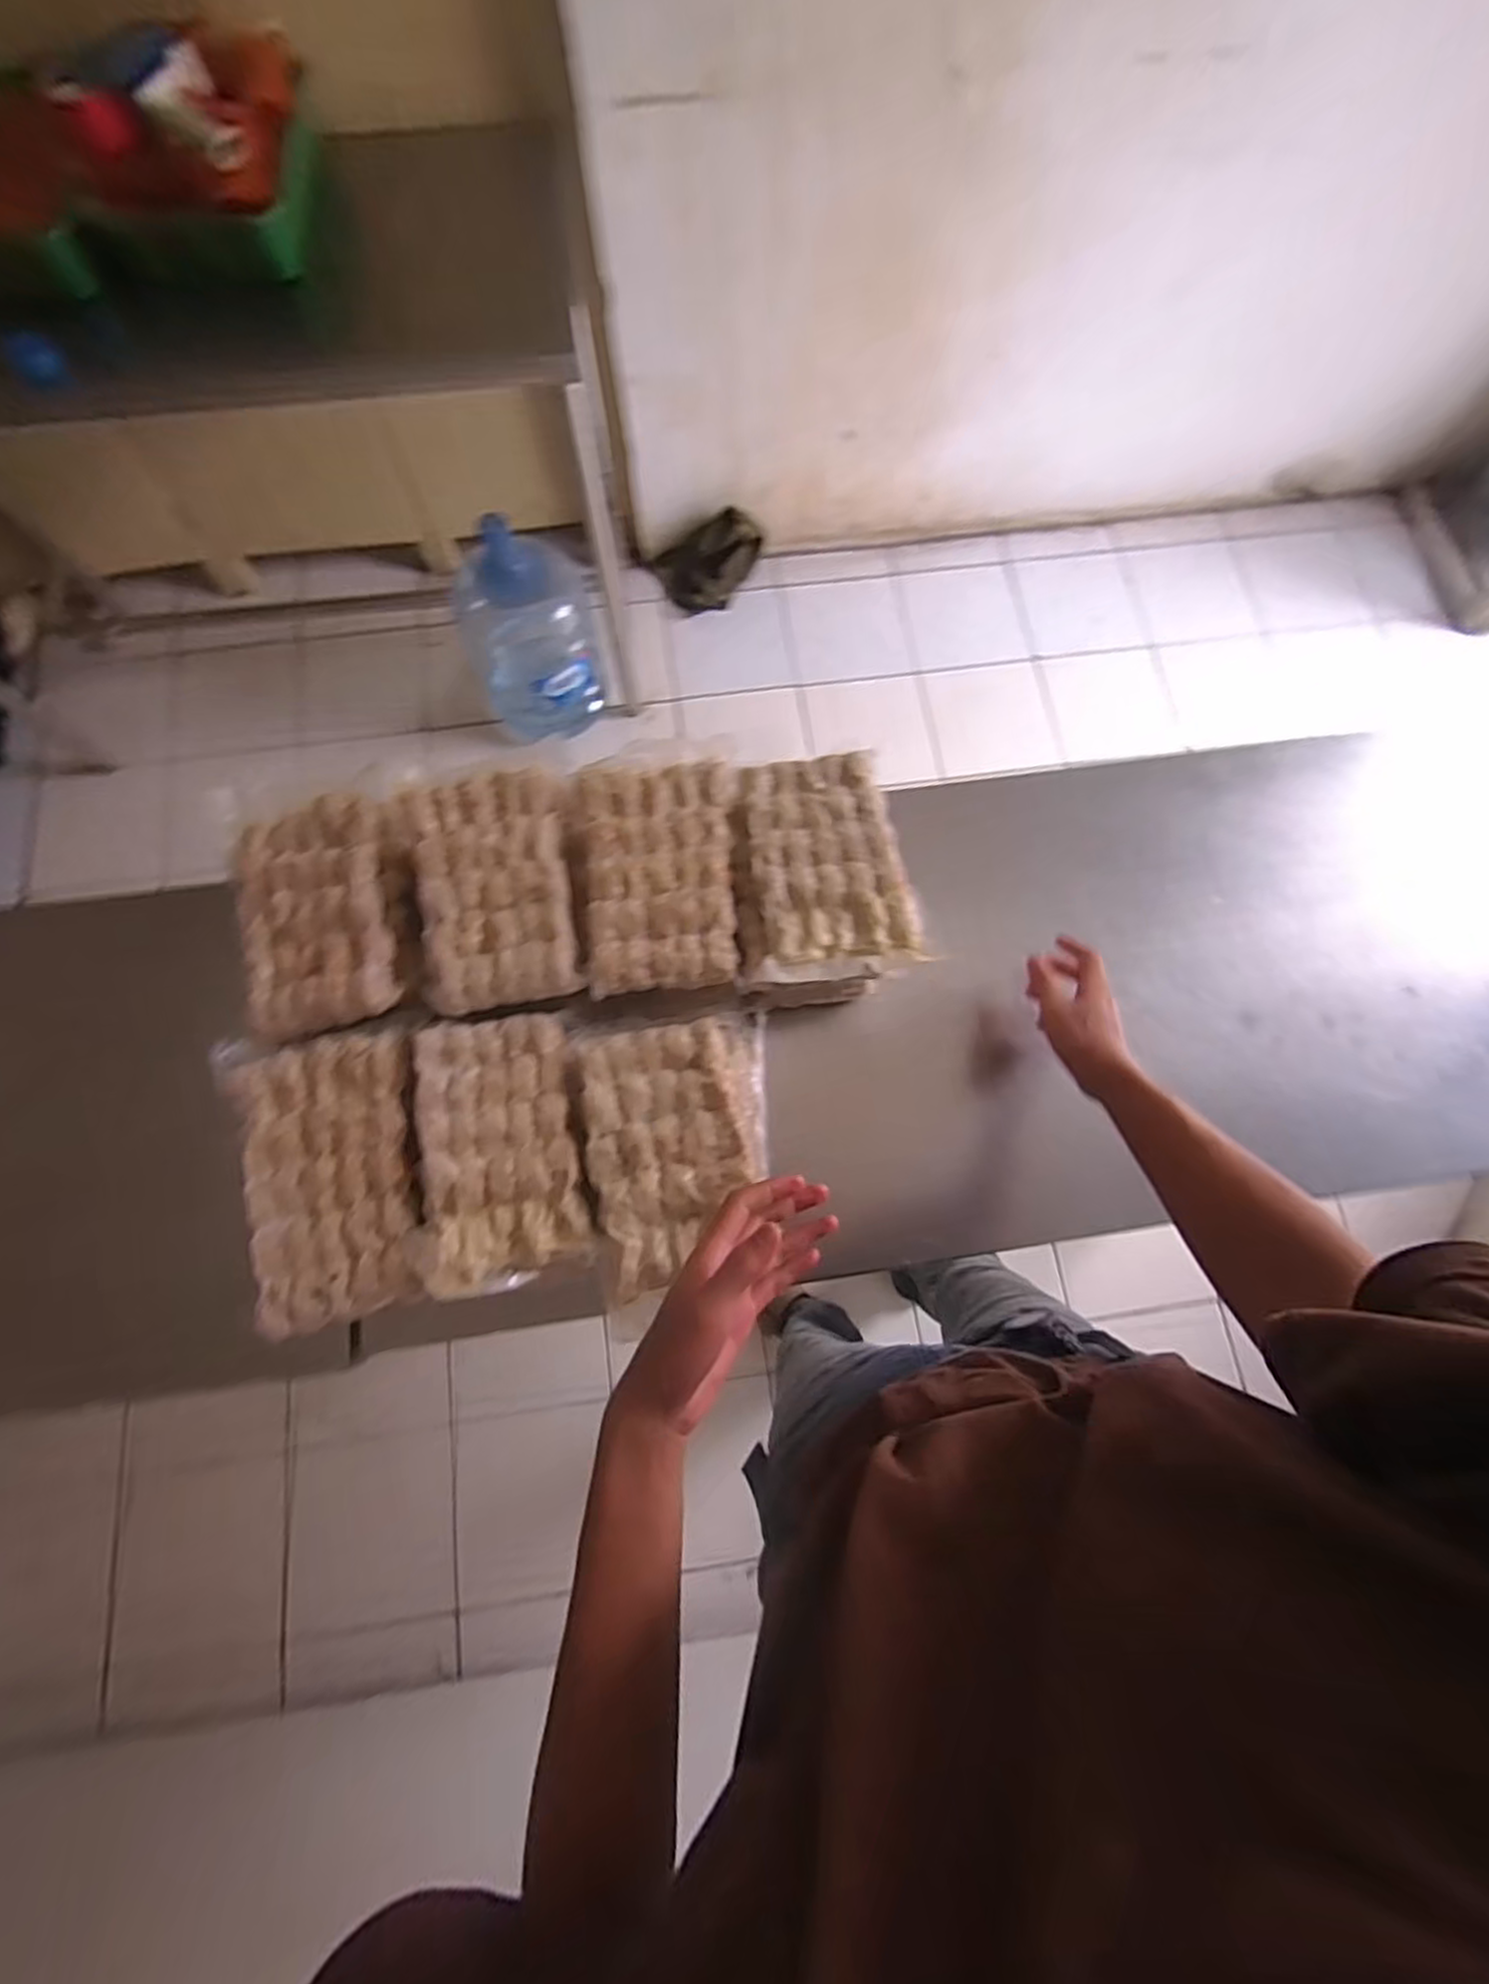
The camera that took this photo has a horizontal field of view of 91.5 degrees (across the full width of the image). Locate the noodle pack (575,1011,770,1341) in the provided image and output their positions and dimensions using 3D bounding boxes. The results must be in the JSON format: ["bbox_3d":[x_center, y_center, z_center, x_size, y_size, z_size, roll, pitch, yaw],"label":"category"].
[{"bbox_3d":[-0.049,0.134,0.628,0.158,0.116,0.227,-9,76,-3],"label":"noodle pack"}]

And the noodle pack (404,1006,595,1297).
[{"bbox_3d":[-0.198,0.120,0.571,0.123,0.033,0.205,-12,76,-4],"label":"noodle pack"}]

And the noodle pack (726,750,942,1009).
[{"bbox_3d":[0.066,-0.107,0.651,0.150,0.048,0.223,-9,76,-3],"label":"noodle pack"}]

